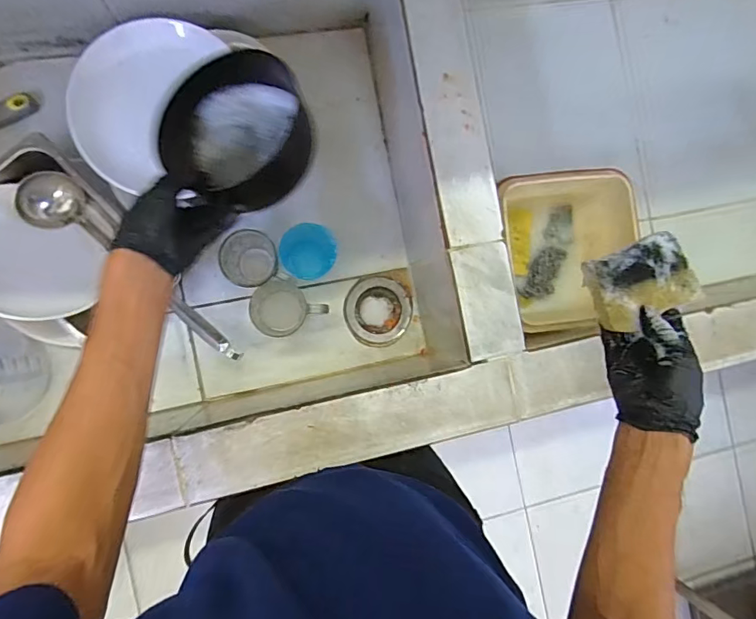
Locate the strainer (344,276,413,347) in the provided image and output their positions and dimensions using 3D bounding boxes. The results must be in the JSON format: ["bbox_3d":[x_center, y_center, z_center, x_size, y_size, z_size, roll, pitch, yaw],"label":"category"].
[{"bbox_3d":[-0.001,0.003,0.777,0.109,0.033,0.110,7,89,-8],"label":"strainer"}]

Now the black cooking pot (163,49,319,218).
[{"bbox_3d":[-0.161,-0.203,0.537,0.159,0.070,0.155,0,90,-9],"label":"black cooking pot"}]

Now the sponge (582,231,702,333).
[{"bbox_3d":[0.263,-0.029,0.465,0.097,0.034,0.070,-22,93,-8],"label":"sponge"}]

